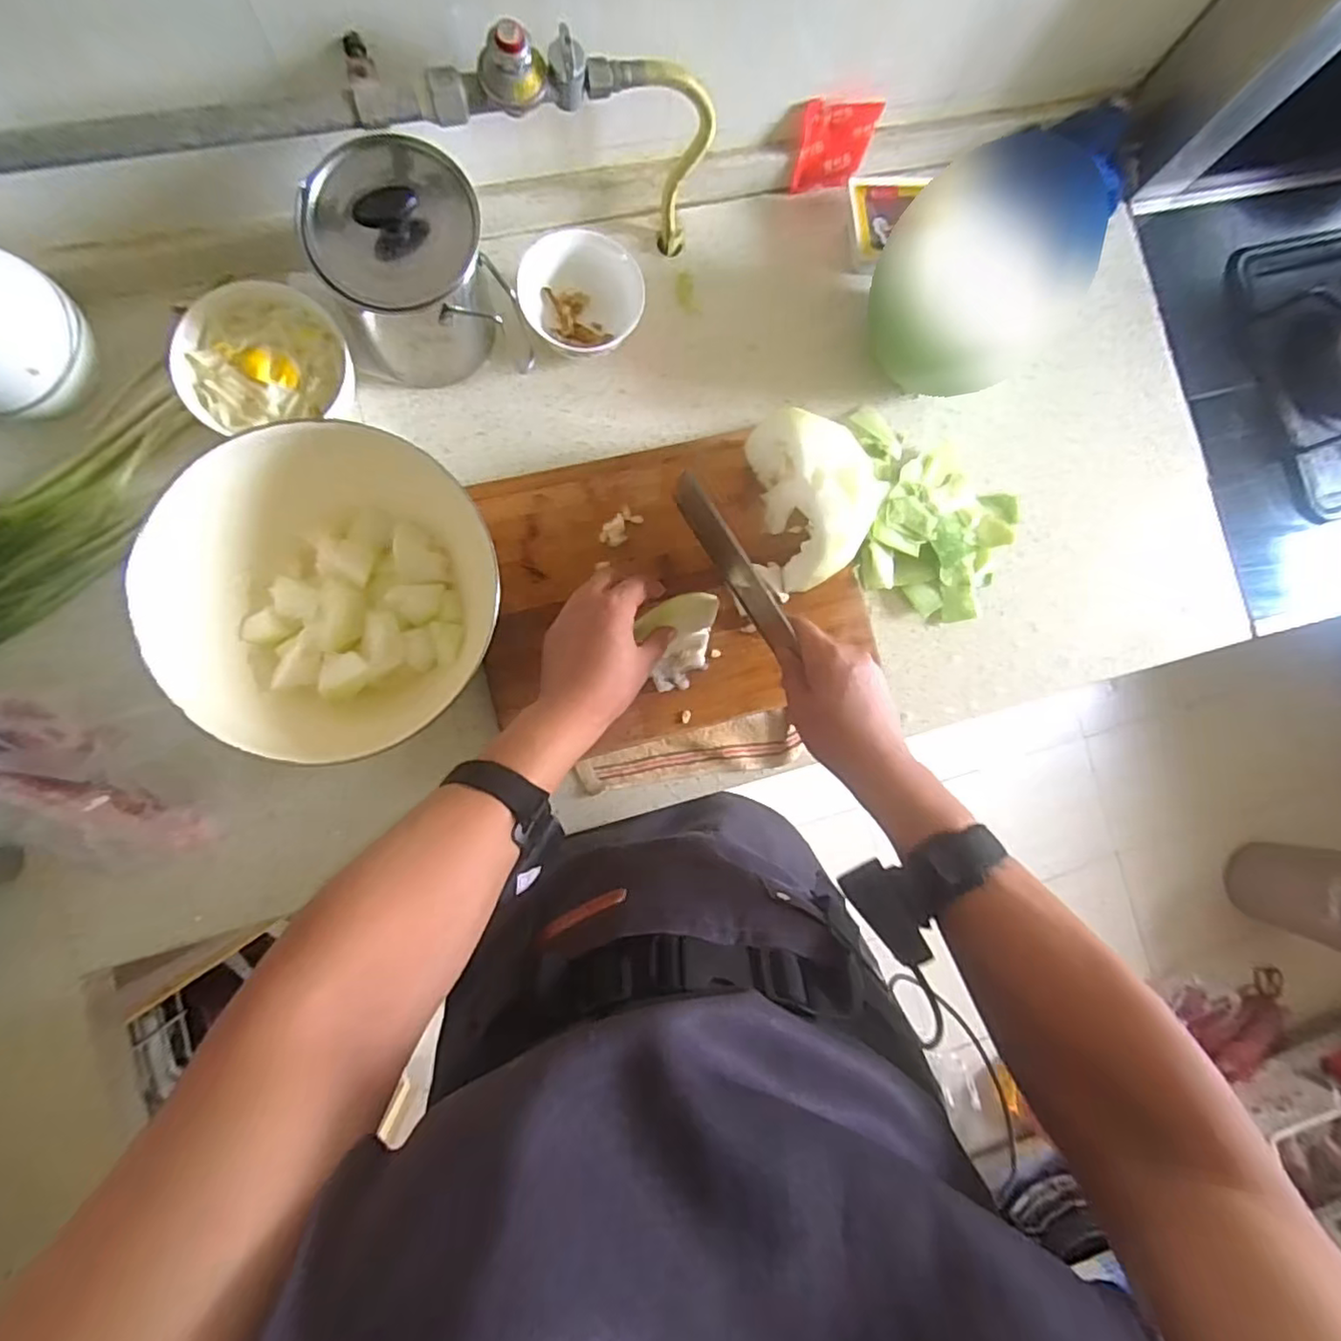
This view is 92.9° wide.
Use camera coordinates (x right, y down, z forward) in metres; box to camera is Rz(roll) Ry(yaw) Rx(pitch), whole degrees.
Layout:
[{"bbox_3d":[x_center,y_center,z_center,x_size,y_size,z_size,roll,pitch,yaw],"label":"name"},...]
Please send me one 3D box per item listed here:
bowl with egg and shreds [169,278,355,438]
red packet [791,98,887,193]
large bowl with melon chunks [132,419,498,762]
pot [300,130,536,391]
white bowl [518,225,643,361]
[{"bbox_3d":[-0.355,-0.274,0.571,0.133,0.064,0.125,0,86,-7],"label":"bowl with egg and shreds"},{"bbox_3d":[0.167,-0.524,0.636,0.080,0.076,0.008,-11,70,-4],"label":"red packet"},{"bbox_3d":[-0.282,-0.060,0.544,0.226,0.129,0.248,0,86,-7],"label":"large bowl with melon chunks"},{"bbox_3d":[-0.224,-0.346,0.550,0.126,0.150,0.150,-35,91,-8],"label":"pot"},{"bbox_3d":[-0.087,-0.357,0.609,0.093,0.066,0.112,-39,91,-8],"label":"white bowl"}]

